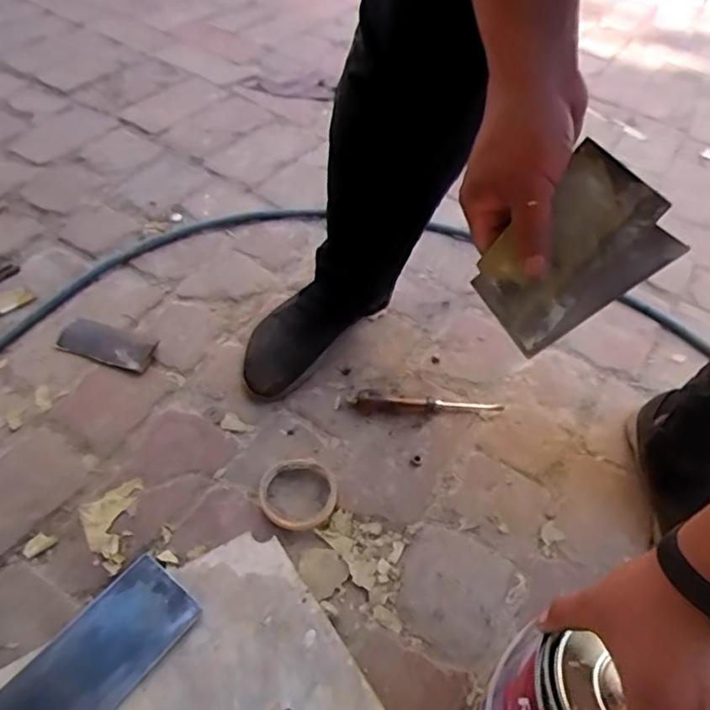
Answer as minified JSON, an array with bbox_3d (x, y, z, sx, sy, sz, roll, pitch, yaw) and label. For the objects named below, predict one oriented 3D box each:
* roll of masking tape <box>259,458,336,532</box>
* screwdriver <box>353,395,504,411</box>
[{"bbox_3d":[-0.067,0.161,0.694,0.087,0.015,0.090,2,51,-3],"label":"roll of masking tape"},{"bbox_3d":[0.097,0.065,0.788,0.210,0.022,0.023,2,51,-3],"label":"screwdriver"}]

